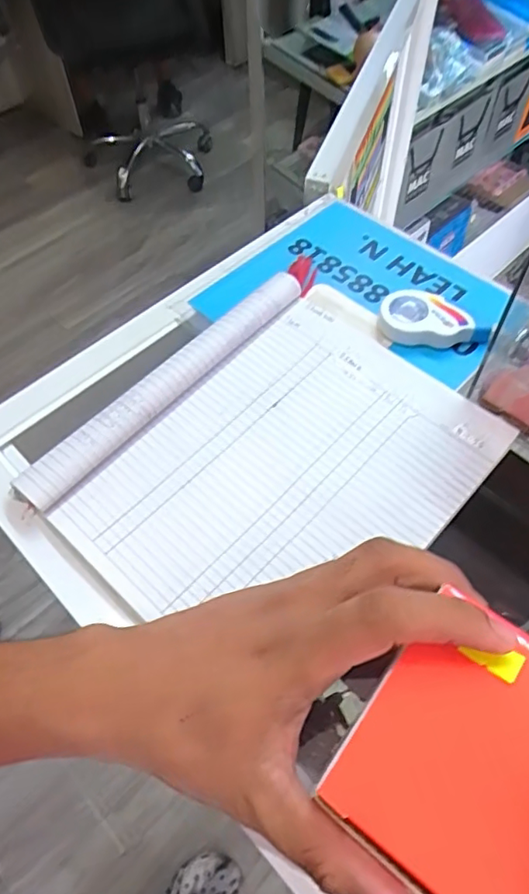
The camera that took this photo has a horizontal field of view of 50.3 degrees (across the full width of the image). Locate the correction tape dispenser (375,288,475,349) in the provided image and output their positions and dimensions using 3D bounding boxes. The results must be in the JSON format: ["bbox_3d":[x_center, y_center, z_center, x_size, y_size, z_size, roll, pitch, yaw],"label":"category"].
[{"bbox_3d":[0.122,-0.099,0.430,0.068,0.014,0.041,7,57,6],"label":"correction tape dispenser"}]

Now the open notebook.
[{"bbox_3d":[0.015,-0.003,0.367,0.208,0.024,0.273,37,64,23],"label":"open notebook"}]

